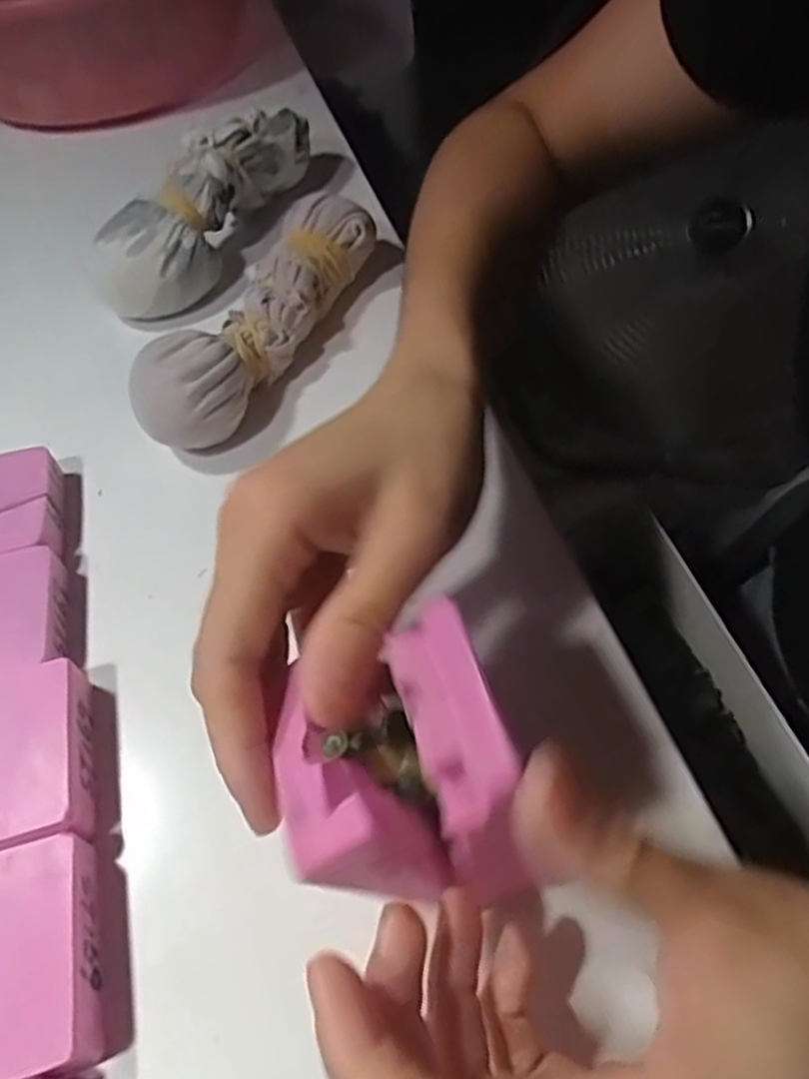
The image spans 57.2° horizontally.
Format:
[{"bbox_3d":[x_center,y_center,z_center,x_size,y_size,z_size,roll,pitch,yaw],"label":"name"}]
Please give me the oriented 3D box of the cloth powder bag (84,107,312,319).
[{"bbox_3d":[-0.110,-0.177,0.401,0.048,0.055,0.157,18,59,17],"label":"cloth powder bag"}]

